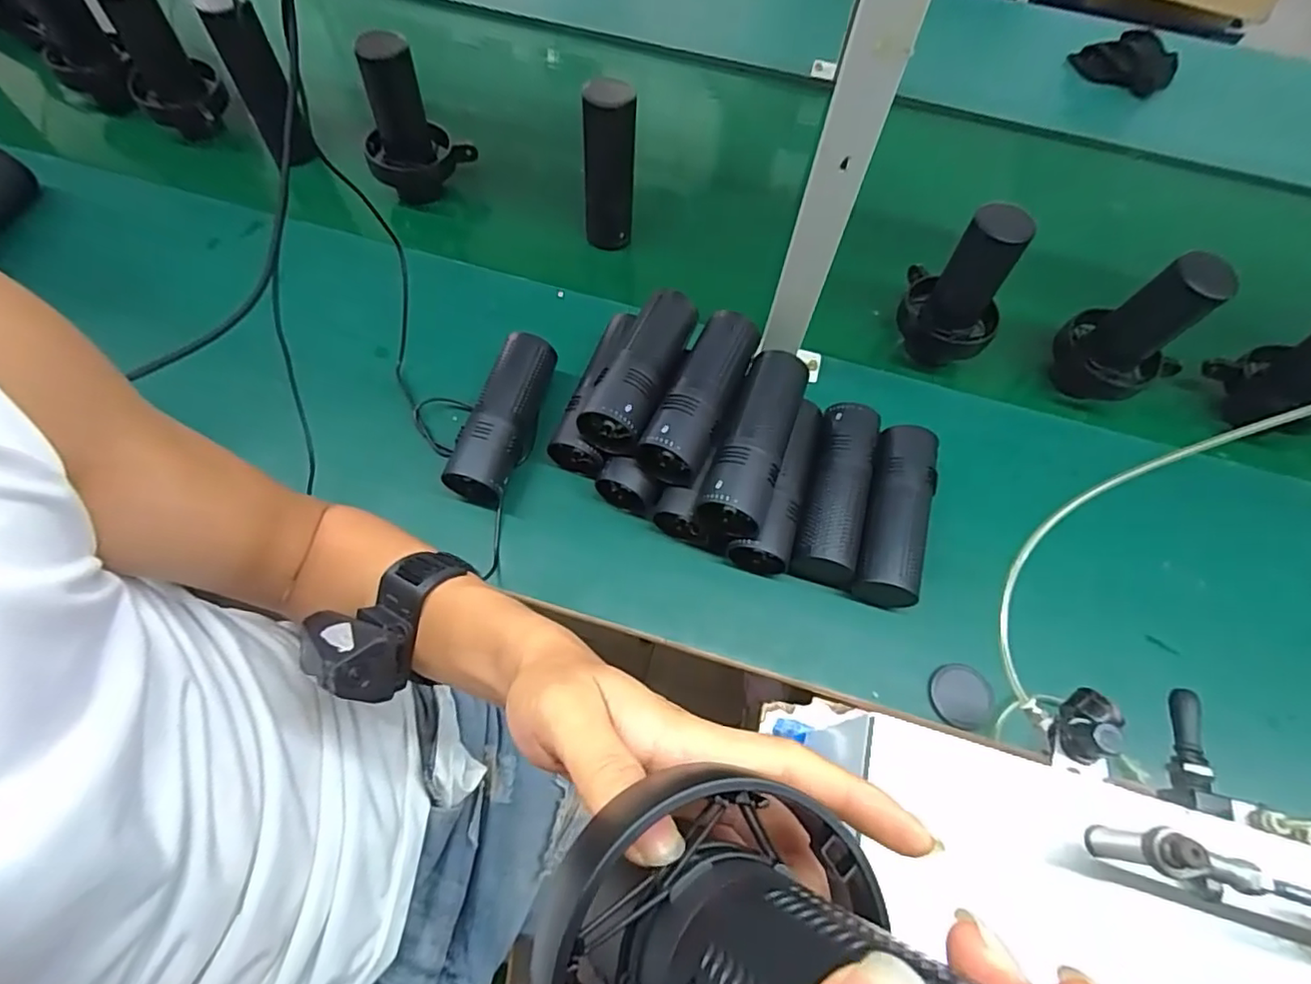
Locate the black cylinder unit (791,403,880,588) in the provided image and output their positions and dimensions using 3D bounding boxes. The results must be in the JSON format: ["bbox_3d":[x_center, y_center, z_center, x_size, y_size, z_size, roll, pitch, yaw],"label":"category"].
[{"bbox_3d":[0.164,0.002,0.558,0.055,0.067,0.165,17,65,5],"label":"black cylinder unit"}]

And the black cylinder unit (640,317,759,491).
[{"bbox_3d":[0.043,-0.089,0.538,0.058,0.049,0.165,26,66,9],"label":"black cylinder unit"}]

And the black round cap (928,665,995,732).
[{"bbox_3d":[0.253,0.169,0.499,0.046,0.010,0.049,3,65,-2],"label":"black round cap"}]

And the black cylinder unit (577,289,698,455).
[{"bbox_3d":[-0.009,-0.115,0.548,0.061,0.047,0.161,21,66,7],"label":"black cylinder unit"}]

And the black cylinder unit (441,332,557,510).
[{"bbox_3d":[-0.141,-0.068,0.578,0.060,0.066,0.162,11,61,3],"label":"black cylinder unit"}]

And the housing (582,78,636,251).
[{"bbox_3d":[-0.051,-0.347,0.657,0.055,0.164,0.056,-2,65,-4],"label":"housing"}]

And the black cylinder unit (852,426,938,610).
[{"bbox_3d":[0.216,0.020,0.554,0.058,0.063,0.162,16,65,4],"label":"black cylinder unit"}]

